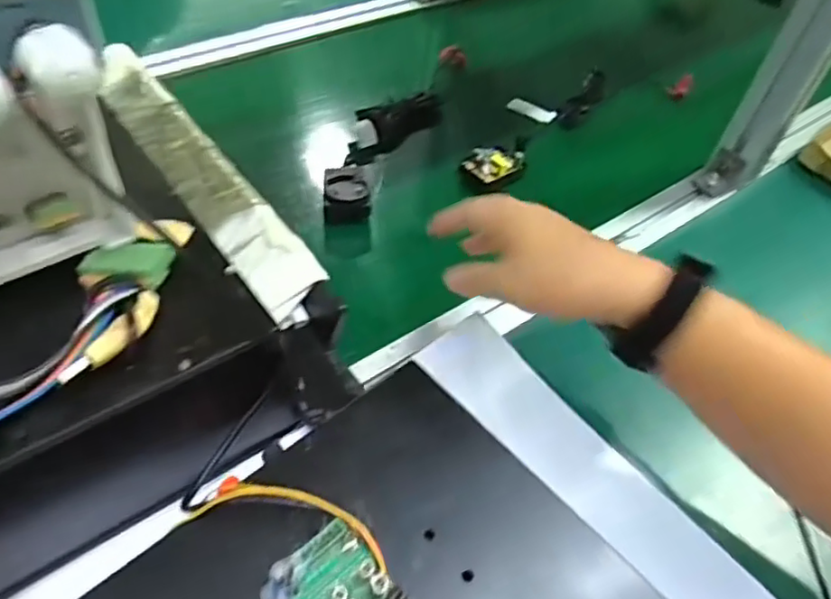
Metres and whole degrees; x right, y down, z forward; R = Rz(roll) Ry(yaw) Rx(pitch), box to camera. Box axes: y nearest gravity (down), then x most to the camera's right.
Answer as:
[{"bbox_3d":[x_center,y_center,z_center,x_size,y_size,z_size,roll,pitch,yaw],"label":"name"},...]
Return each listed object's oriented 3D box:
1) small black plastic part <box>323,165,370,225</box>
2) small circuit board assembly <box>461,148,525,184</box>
[{"bbox_3d":[-0.061,-0.090,0.540,0.037,0.033,0.050,-4,49,-9],"label":"small black plastic part"},{"bbox_3d":[0.074,-0.129,0.577,0.054,0.014,0.036,-26,56,-25],"label":"small circuit board assembly"}]

